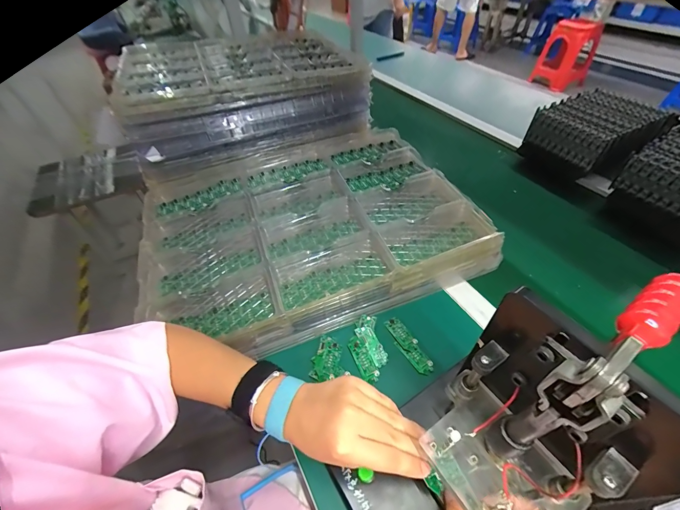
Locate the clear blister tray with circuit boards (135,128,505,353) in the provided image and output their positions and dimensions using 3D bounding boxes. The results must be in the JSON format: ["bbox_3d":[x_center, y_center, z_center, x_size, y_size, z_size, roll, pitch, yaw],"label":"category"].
[{"bbox_3d":[-0.066,-0.065,0.556,0.559,0.054,0.429,-16,49,-10],"label":"clear blister tray with circuit boards"}]

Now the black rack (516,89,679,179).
[{"bbox_3d":[0.571,-0.272,0.687,0.217,0.103,0.182,-24,51,-17],"label":"black rack"}]

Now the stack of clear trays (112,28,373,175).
[{"bbox_3d":[-0.262,-0.428,0.794,0.533,0.141,0.432,-23,50,-16],"label":"stack of clear trays"}]

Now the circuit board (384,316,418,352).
[{"bbox_3d":[0.089,0.113,0.438,0.023,0.006,0.057,-27,44,-14],"label":"circuit board"}]

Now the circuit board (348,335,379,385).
[{"bbox_3d":[0.031,0.140,0.413,0.022,0.009,0.066,-19,50,-13],"label":"circuit board"}]

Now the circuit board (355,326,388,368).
[{"bbox_3d":[0.045,0.125,0.424,0.023,0.012,0.059,-25,51,-18],"label":"circuit board"}]

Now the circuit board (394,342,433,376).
[{"bbox_3d":[0.103,0.138,0.418,0.023,0.011,0.057,-27,52,-19],"label":"circuit board"}]

